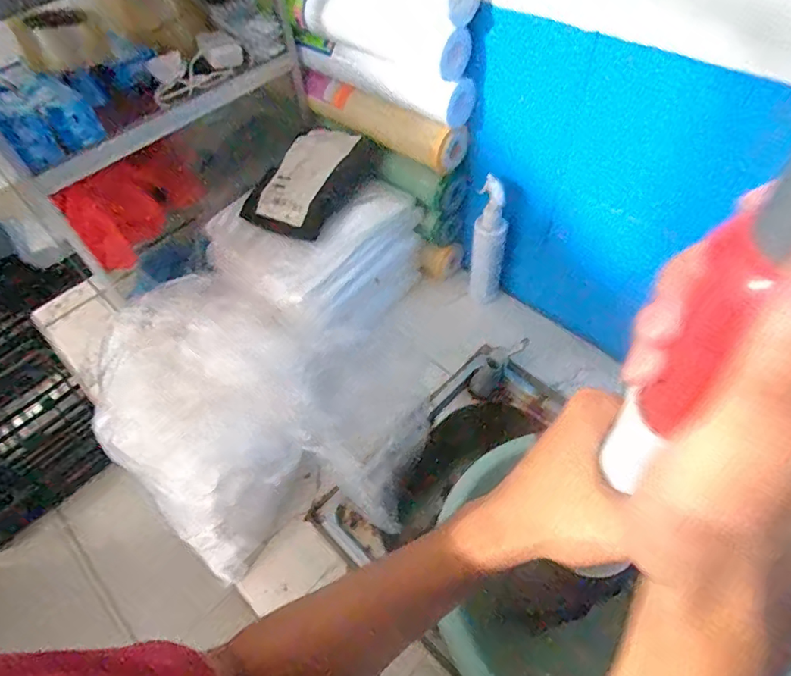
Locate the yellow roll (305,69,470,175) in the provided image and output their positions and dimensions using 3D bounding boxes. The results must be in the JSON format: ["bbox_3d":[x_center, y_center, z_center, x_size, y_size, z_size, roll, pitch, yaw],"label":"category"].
[{"bbox_3d":[-0.019,-0.327,0.747,0.285,0.075,0.061,36,63,26],"label":"yellow roll"}]

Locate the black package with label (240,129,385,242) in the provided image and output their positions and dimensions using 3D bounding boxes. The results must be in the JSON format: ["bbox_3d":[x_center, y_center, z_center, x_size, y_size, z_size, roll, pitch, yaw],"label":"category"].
[{"bbox_3d":[-0.129,-0.241,0.739,0.156,0.038,0.205,35,80,26],"label":"black package with label"}]

